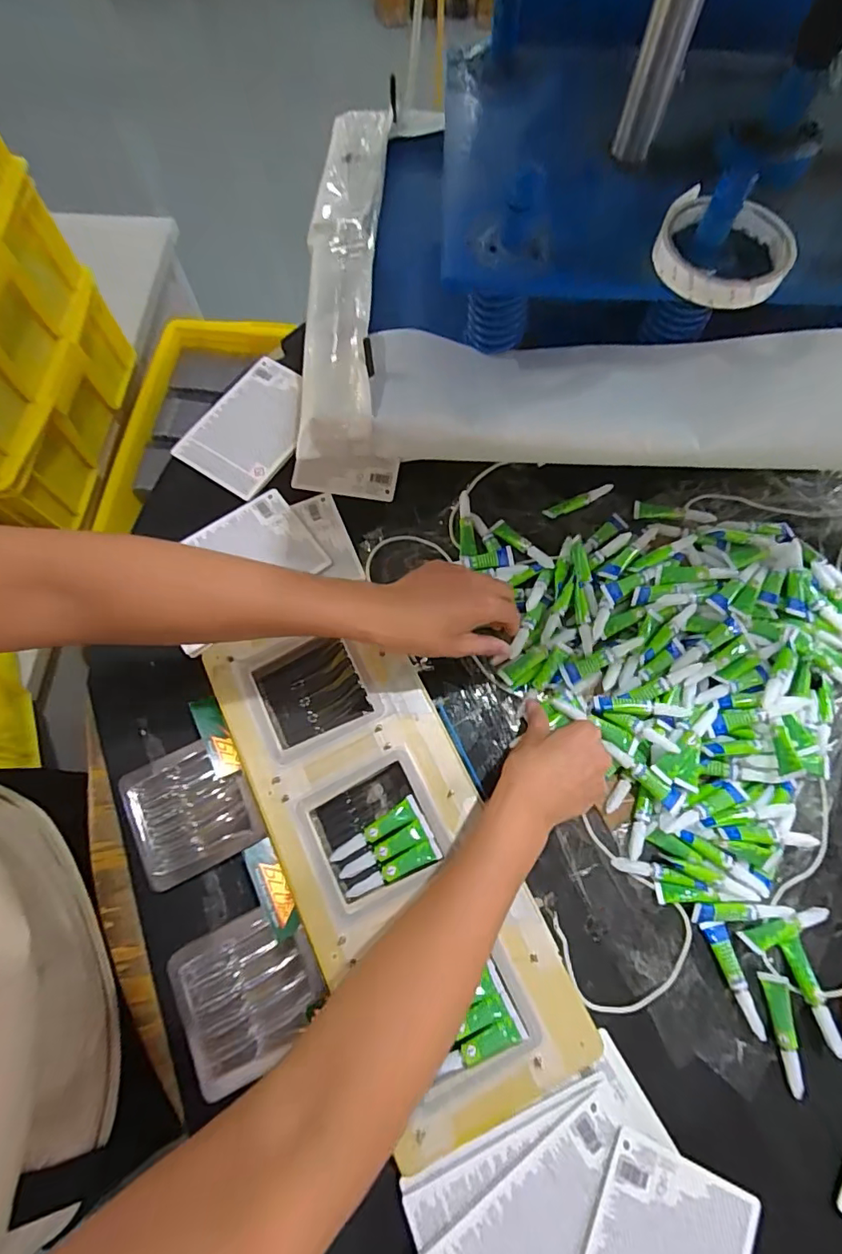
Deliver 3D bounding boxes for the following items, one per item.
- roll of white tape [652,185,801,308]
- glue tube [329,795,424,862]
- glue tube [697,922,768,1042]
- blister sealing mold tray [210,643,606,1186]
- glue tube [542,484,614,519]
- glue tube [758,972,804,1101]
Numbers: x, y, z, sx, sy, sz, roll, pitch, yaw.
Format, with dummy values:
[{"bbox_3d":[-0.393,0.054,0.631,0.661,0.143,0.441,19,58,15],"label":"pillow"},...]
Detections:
[{"bbox_3d":[0.207,-0.260,0.356,0.087,0.018,0.088,0,71,-1],"label":"roll of white tape"},{"bbox_3d":[-0.037,0.173,0.434,0.082,0.010,0.019,-32,74,-11],"label":"glue tube"},{"bbox_3d":[0.255,0.285,0.421,0.017,0.012,0.081,-15,72,-6],"label":"glue tube"},{"bbox_3d":[-0.030,0.178,0.439,0.166,0.031,0.406,-26,73,-9],"label":"blister sealing mold tray"},{"bbox_3d":[0.172,-0.135,0.561,0.082,0.015,0.014,-22,73,-8],"label":"glue tube"},{"bbox_3d":[0.288,0.321,0.408,0.016,0.013,0.080,-3,71,-2],"label":"glue tube"}]

